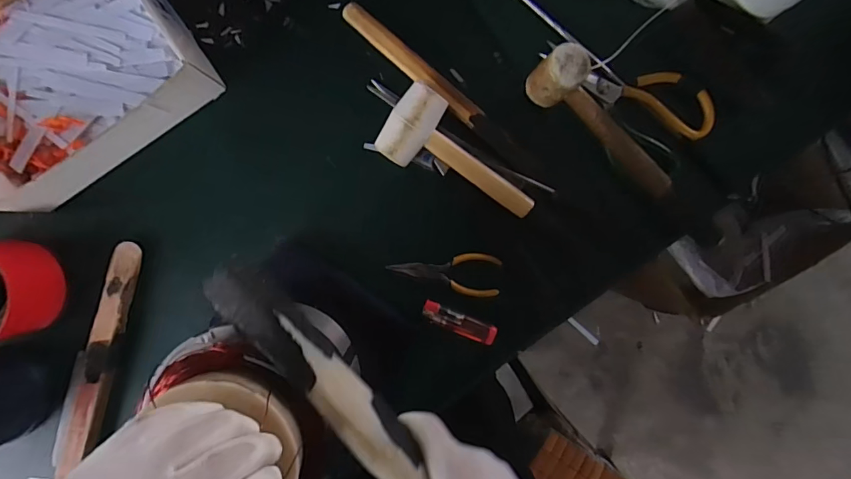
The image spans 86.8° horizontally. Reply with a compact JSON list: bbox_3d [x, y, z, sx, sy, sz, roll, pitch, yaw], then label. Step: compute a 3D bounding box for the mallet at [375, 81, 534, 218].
[{"bbox_3d":[0.039,-0.084,0.460,0.172,0.040,0.082,31,93,-3],"label":"mallet"}]

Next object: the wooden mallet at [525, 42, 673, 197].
[{"bbox_3d":[0.178,-0.112,0.453,0.048,0.057,0.178,-43,93,2],"label":"wooden mallet"}]

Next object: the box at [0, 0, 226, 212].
[{"bbox_3d":[-0.364,-0.164,0.449,0.251,0.066,0.192,-34,94,1],"label":"box"}]

